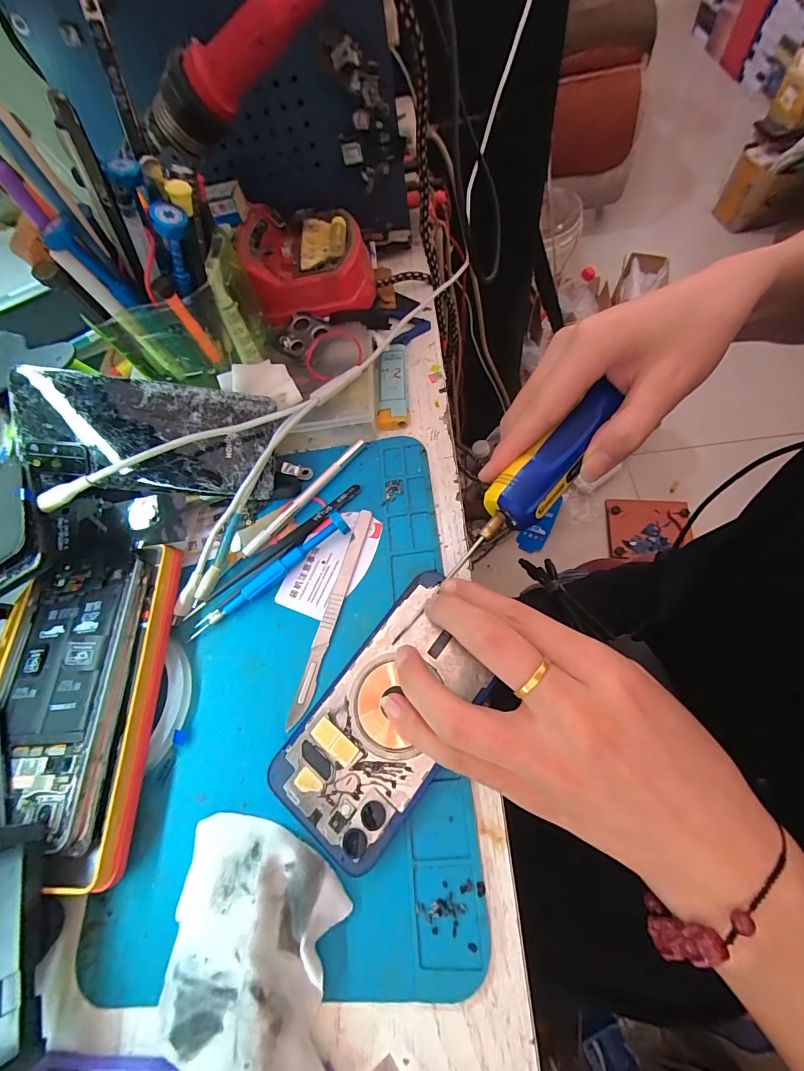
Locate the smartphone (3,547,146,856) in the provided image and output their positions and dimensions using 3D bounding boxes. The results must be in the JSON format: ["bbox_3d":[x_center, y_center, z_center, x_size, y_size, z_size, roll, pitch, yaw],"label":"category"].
[{"bbox_3d":[-0.196,0.082,0.235,0.073,0.011,0.157,-9,64,5],"label":"smartphone"}]

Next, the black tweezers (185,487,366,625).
[{"bbox_3d":[-0.079,0.008,0.268,0.132,0.004,0.011,-42,66,-11],"label":"black tweezers"}]

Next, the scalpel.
[{"bbox_3d":[-0.041,0.044,0.252,0.010,0.007,0.133,10,67,14],"label":"scalpel"}]

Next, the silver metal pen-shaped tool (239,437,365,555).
[{"bbox_3d":[-0.065,-0.028,0.285,0.007,0.011,0.110,38,70,17],"label":"silver metal pen-shaped tool"}]

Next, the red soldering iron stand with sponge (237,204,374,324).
[{"bbox_3d":[-0.072,-0.218,0.326,0.092,0.043,0.093,-13,64,2],"label":"red soldering iron stand with sponge"}]

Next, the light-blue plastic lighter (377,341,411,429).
[{"bbox_3d":[-0.007,-0.116,0.317,0.023,0.013,0.077,-5,64,7],"label":"light-blue plastic lighter"}]

